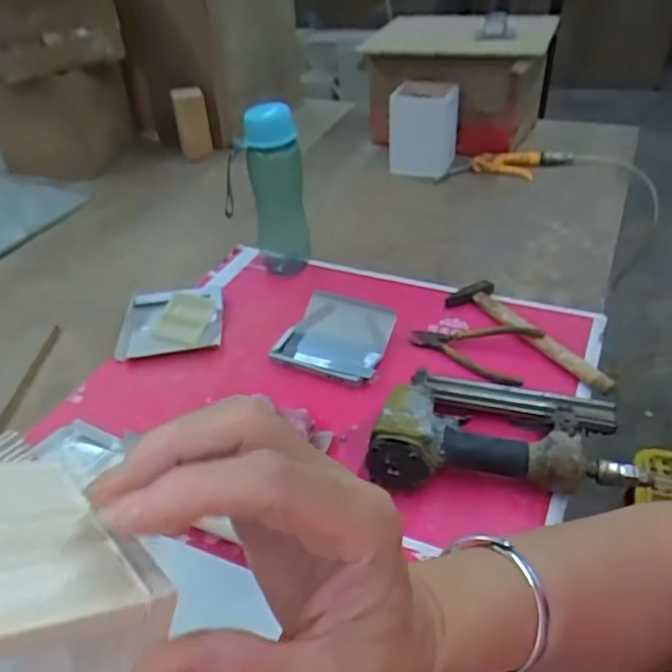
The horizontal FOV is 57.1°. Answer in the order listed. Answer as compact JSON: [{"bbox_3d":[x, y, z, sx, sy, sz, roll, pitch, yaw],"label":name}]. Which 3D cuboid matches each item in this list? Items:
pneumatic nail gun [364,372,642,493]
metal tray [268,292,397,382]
[{"bbox_3d":[0.162,0.086,0.623,0.250,0.059,0.161,3,38,8],"label":"pneumatic nail gun"},{"bbox_3d":[-0.003,-0.004,0.777,0.136,0.045,0.123,12,39,18],"label":"metal tray"}]

